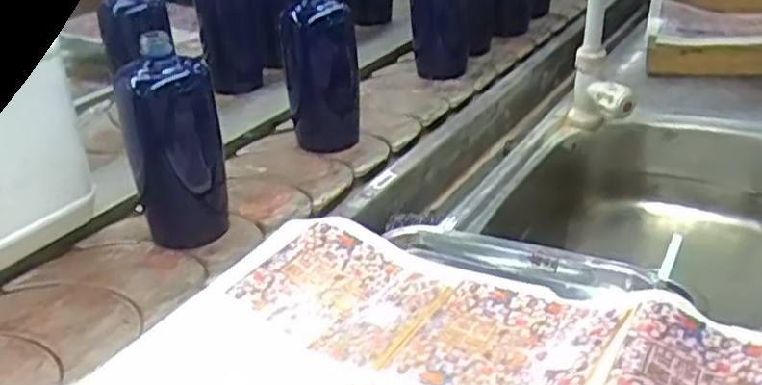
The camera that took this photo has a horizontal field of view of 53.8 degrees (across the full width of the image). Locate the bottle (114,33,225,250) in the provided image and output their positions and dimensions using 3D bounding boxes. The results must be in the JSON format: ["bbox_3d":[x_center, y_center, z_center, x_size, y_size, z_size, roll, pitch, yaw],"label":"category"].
[{"bbox_3d":[-0.190,-0.041,0.688,0.056,0.183,0.065,13,33,32],"label":"bottle"}]

